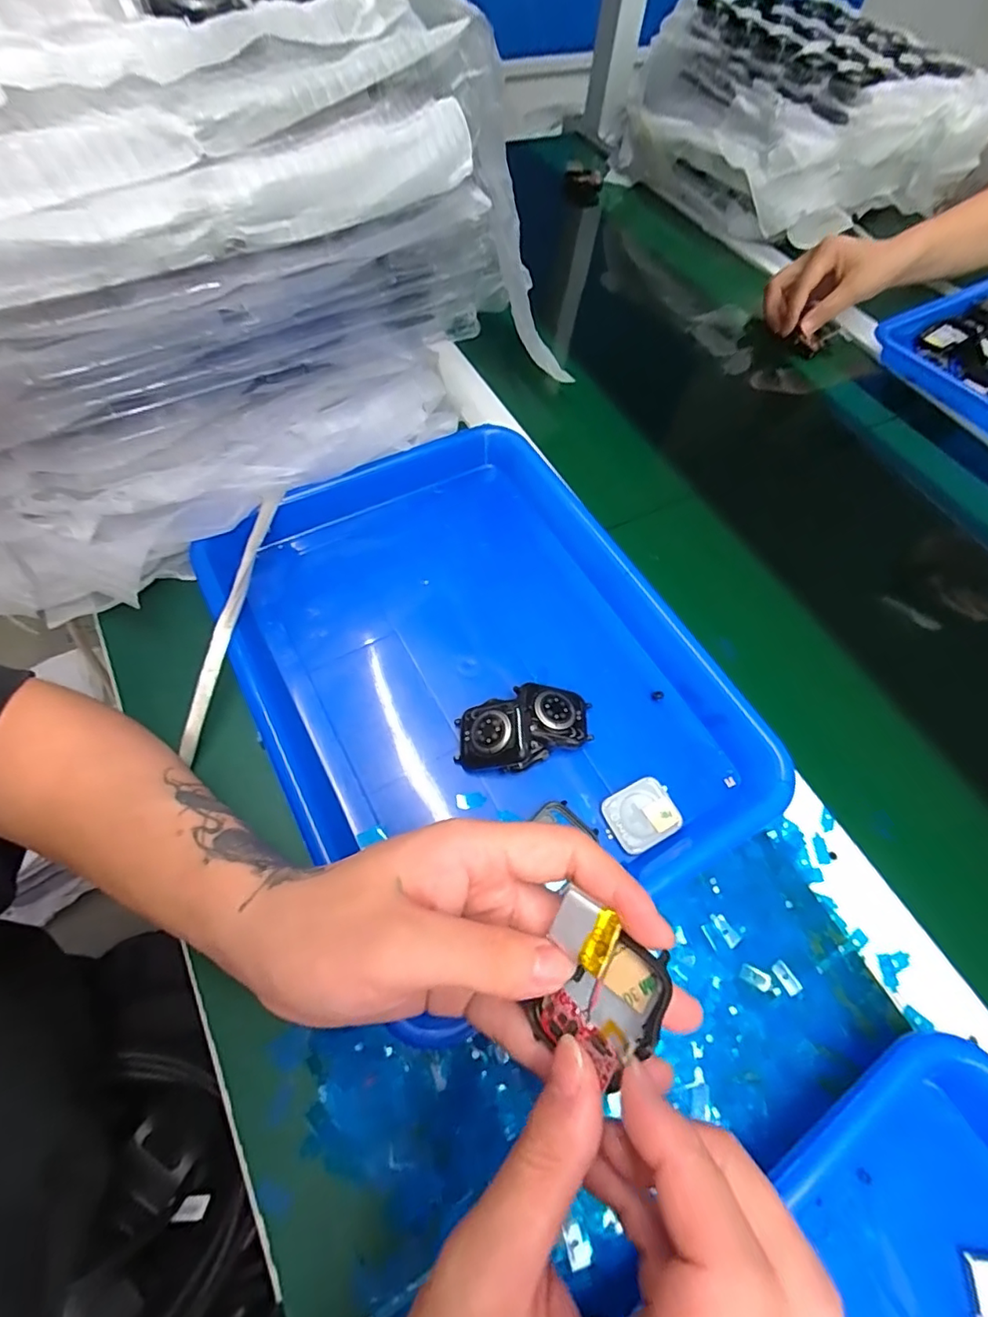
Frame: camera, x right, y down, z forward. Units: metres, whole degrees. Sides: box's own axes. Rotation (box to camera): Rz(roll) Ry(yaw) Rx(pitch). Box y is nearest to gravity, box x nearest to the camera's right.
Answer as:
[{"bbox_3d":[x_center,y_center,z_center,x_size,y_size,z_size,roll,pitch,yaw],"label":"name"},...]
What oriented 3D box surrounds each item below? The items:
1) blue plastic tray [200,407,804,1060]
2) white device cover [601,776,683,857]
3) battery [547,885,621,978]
[{"bbox_3d":[-0.015,0.007,0.341,0.254,0.057,0.324,-25,66,-16],"label":"blue plastic tray"},{"bbox_3d":[0.083,0.089,0.300,0.039,0.005,0.033,-24,66,-15],"label":"white device cover"},{"bbox_3d":[0.030,0.090,0.176,0.021,0.004,0.017,23,77,41],"label":"battery"}]

